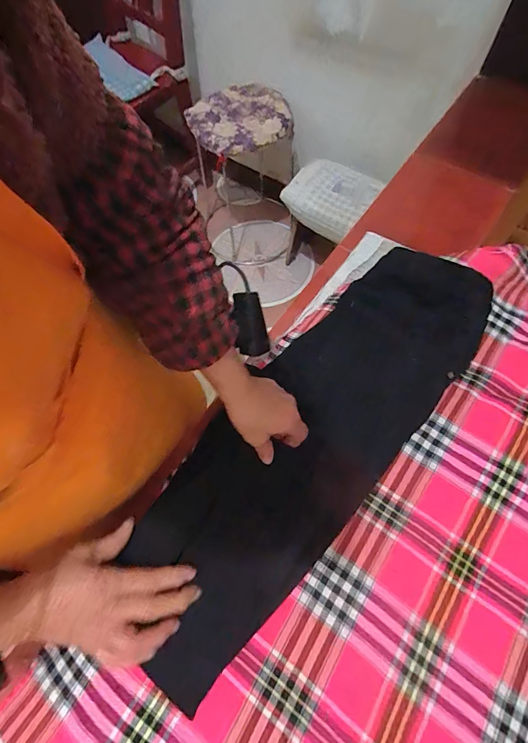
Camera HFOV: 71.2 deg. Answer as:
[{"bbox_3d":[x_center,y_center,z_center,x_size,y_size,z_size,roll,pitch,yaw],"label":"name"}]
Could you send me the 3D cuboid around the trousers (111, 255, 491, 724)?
[{"bbox_3d":[0.051,0.078,0.480,0.212,0.083,0.574,37,80,20],"label":"trousers"}]

